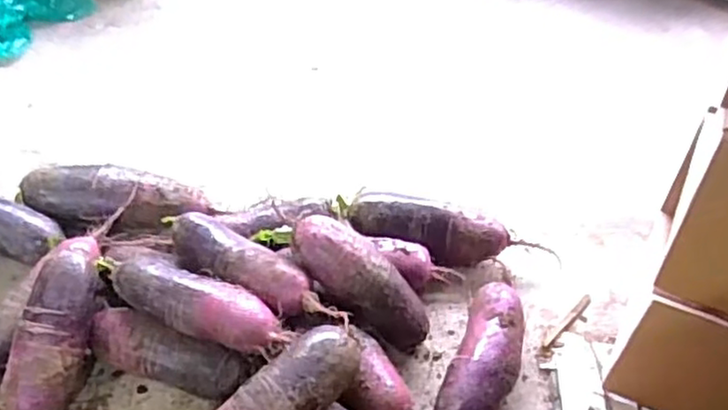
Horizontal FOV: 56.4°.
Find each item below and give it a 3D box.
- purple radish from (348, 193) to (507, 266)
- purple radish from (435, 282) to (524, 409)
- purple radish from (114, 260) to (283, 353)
[{"bbox_3d":[0.080,0.039,0.874,0.203,0.074,0.066,11,49,9],"label":"purple radish"},{"bbox_3d":[0.131,0.178,0.747,0.070,0.064,0.198,17,50,14],"label":"purple radish"},{"bbox_3d":[-0.182,0.109,0.729,0.207,0.068,0.061,19,51,16],"label":"purple radish"}]

